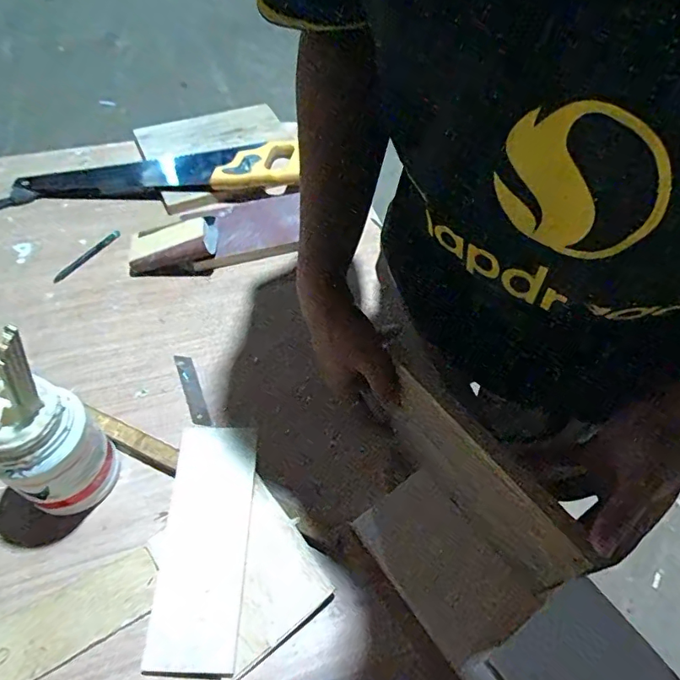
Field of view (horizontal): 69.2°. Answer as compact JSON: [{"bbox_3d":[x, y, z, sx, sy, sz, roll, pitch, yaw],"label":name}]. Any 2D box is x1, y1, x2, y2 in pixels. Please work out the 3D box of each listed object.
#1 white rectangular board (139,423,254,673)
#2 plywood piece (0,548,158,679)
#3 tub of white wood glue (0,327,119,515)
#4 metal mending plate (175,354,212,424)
[{"bbox_3d":[-0.118,0.171,0.429,0.071,0.009,0.195,1,61,2],"label":"white rectangular board"},{"bbox_3d":[-0.236,0.233,0.389,0.178,0.008,0.052,-25,61,-20],"label":"plywood piece"},{"bbox_3d":[-0.245,0.083,0.407,0.078,0.150,0.073,2,56,-3],"label":"tub of white wood glue"},{"bbox_3d":[-0.160,0.053,0.532,0.018,0.004,0.090,-18,59,-16],"label":"metal mending plate"}]

